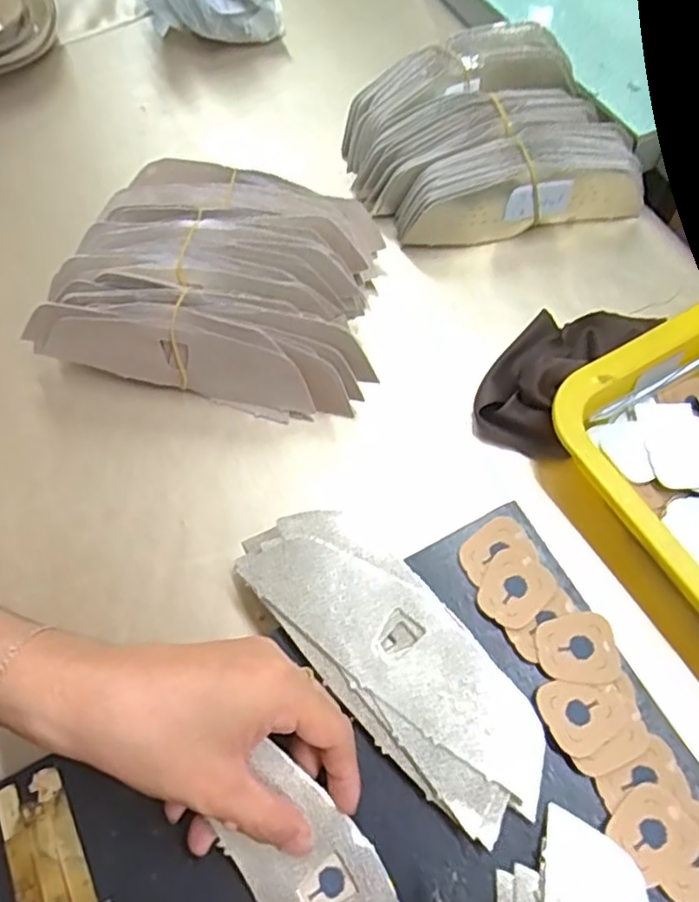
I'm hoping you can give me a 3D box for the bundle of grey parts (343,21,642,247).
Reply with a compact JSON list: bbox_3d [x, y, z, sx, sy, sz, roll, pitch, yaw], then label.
[{"bbox_3d":[0.096,-0.232,0.473,0.192,0.055,0.157,-12,65,-4],"label":"bundle of grey parts"}]

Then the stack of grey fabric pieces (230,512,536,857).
[{"bbox_3d":[0.020,0.097,0.316,0.066,0.013,0.173,-38,69,-15],"label":"stack of grey fabric pieces"}]

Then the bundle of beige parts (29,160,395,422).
[{"bbox_3d":[-0.080,-0.117,0.419,0.207,0.068,0.158,12,65,7],"label":"bundle of beige parts"}]

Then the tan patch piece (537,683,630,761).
[{"bbox_3d":[0.111,0.123,0.305,0.038,0.004,0.033,-23,66,-9],"label":"tan patch piece"}]

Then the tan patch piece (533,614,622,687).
[{"bbox_3d":[0.112,0.098,0.317,0.037,0.004,0.032,-8,65,-2],"label":"tan patch piece"}]

